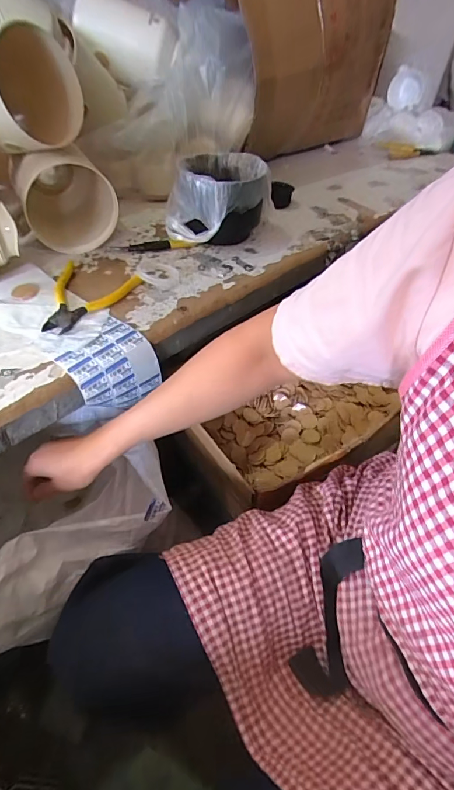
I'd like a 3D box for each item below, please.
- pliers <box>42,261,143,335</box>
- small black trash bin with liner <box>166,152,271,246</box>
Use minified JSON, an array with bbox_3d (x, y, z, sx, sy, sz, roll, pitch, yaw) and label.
[{"bbox_3d":[-0.194,-0.134,0.573,0.104,0.014,0.158,13,46,7],"label":"pliers"},{"bbox_3d":[-0.016,-0.323,0.709,0.157,0.125,0.156,3,46,-3],"label":"small black trash bin with liner"}]

